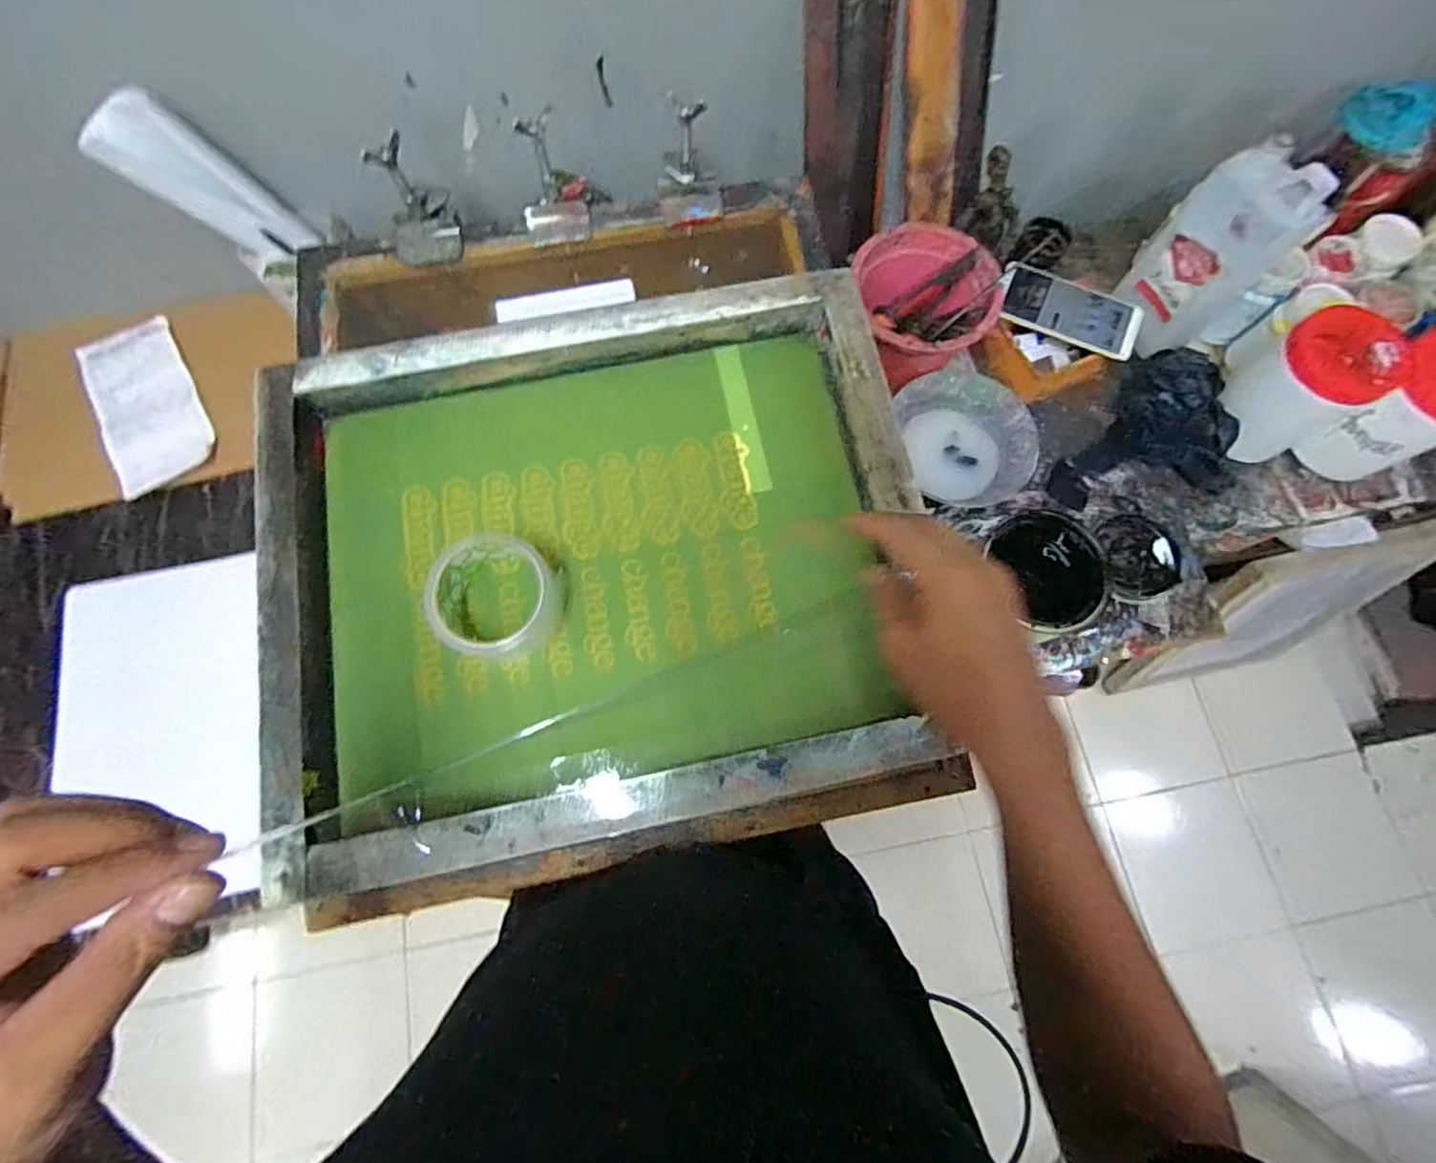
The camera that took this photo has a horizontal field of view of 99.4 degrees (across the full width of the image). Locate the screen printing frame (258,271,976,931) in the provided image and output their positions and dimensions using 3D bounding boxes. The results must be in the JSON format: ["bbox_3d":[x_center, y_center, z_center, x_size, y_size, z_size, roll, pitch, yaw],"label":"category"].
[{"bbox_3d":[-0.089,-0.012,0.487,0.494,0.050,0.444,-10,75,-4],"label":"screen printing frame"}]

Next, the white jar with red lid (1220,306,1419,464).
[{"bbox_3d":[0.607,-0.200,0.638,0.094,0.140,0.097,0,74,0],"label":"white jar with red lid"}]

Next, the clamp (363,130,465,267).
[{"bbox_3d":[-0.276,-0.341,0.552,0.067,0.099,0.056,-27,77,-8],"label":"clamp"}]

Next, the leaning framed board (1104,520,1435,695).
[{"bbox_3d":[1.071,0.073,1.173,0.432,0.535,0.044,-12,55,0],"label":"leaning framed board"}]

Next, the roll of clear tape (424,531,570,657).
[{"bbox_3d":[-0.171,0.007,0.476,0.093,0.049,0.102,0,75,-1],"label":"roll of clear tape"}]

